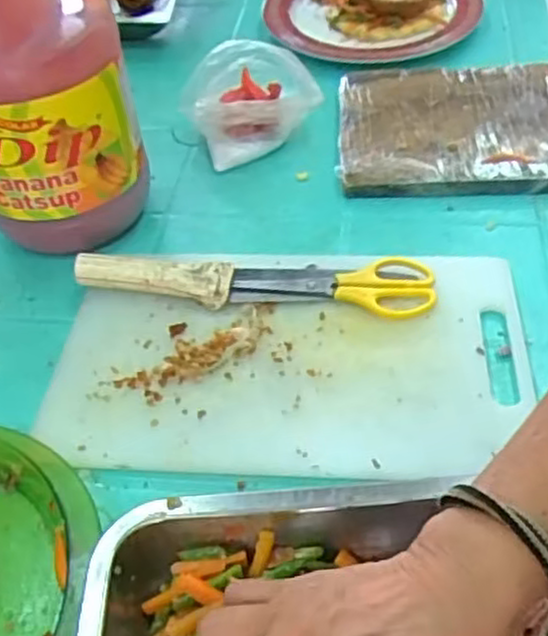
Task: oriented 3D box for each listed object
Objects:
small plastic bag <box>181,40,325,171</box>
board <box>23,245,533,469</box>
[{"bbox_3d":[-0.021,-0.211,0.718,0.124,0.083,0.093,-21,49,-12],"label":"small plastic bag"},{"bbox_3d":[0.009,0.022,0.530,0.332,0.017,0.198,-1,48,6],"label":"board"}]

